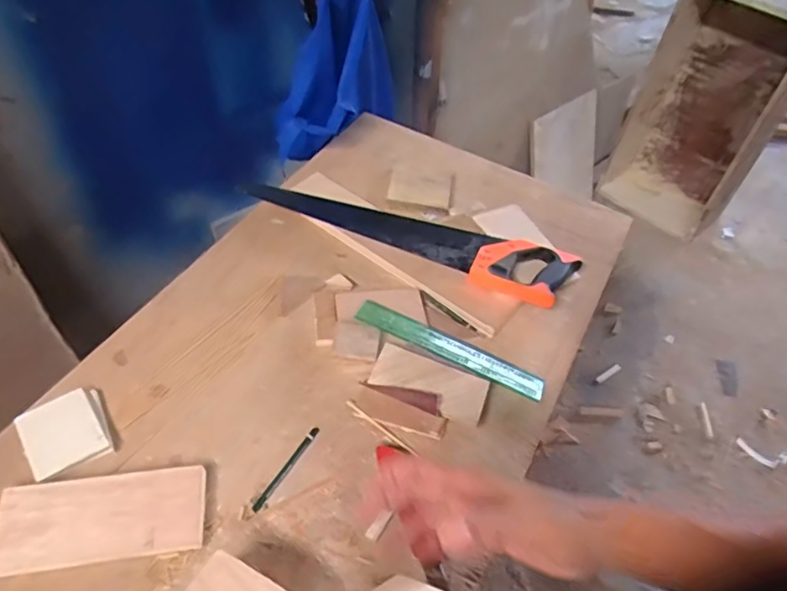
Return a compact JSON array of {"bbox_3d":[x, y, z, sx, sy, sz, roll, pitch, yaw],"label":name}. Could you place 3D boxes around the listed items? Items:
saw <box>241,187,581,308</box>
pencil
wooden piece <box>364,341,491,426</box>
[{"bbox_3d":[0.025,-0.100,0.893,0.502,0.036,0.131,21,50,14],"label":"saw"},{"bbox_3d":[-0.121,0.195,0.653,0.009,0.004,0.122,25,51,18],"label":"pencil"},{"bbox_3d":[0.046,0.104,0.714,0.137,0.007,0.062,23,55,3],"label":"wooden piece"}]

